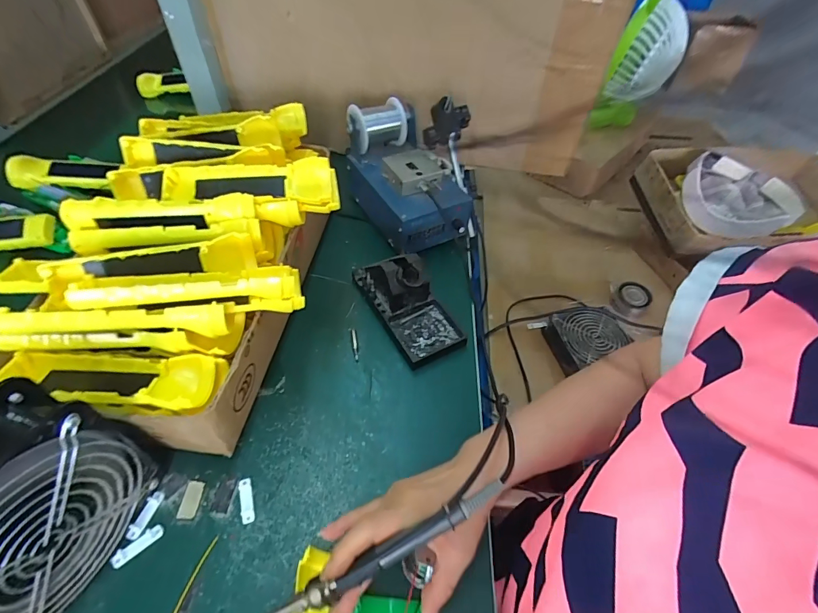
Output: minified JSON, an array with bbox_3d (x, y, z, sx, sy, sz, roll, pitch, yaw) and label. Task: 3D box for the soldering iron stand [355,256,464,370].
[{"bbox_3d":[-0.001,-0.015,0.477,0.071,0.069,0.150,-23,54,-21],"label":"soldering iron stand"}]

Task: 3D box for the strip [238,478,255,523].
[{"bbox_3d":[-0.143,0.170,0.356,0.011,0.004,0.037,-12,51,-13],"label":"strip"}]

